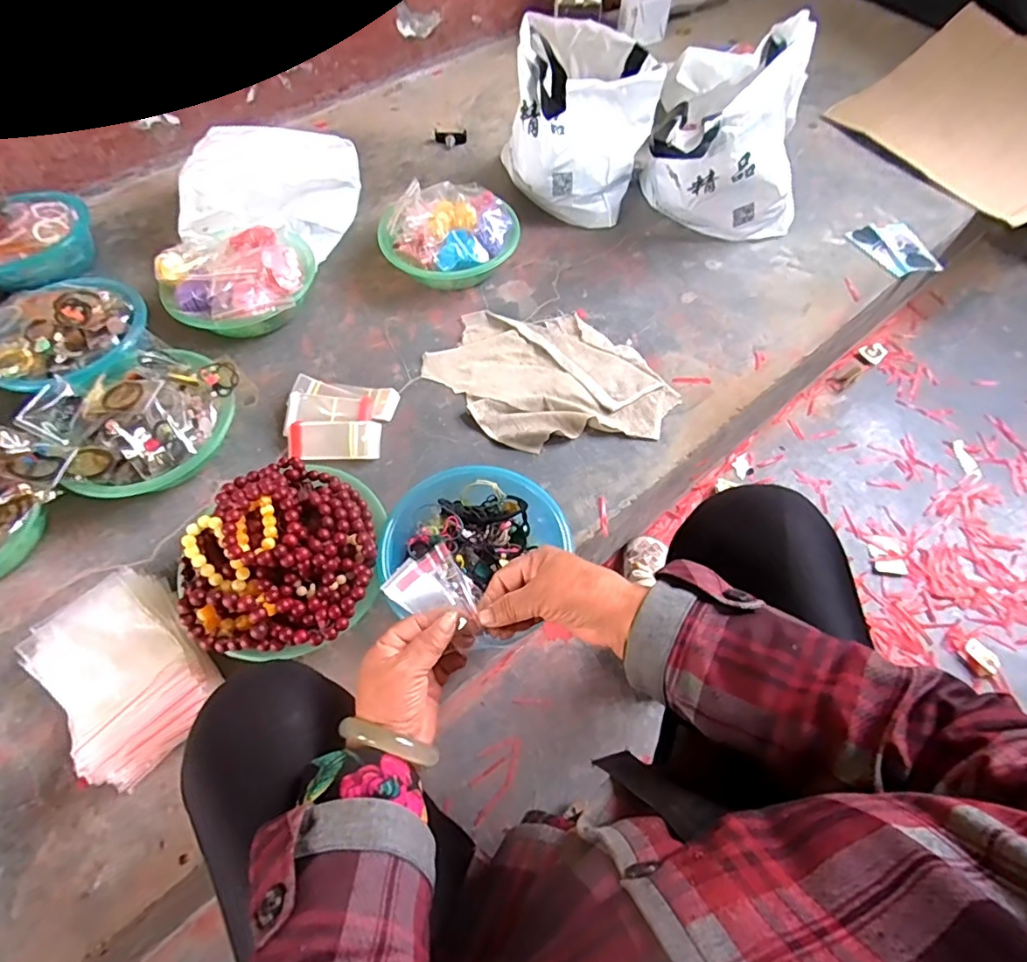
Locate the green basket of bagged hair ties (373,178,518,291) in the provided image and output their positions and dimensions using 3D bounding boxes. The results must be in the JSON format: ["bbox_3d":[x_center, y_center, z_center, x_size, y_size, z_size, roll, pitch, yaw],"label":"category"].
[{"bbox_3d":[-0.114,-0.434,0.959,0.238,0.112,0.216,-7,60,-5],"label":"green basket of bagged hair ties"}]

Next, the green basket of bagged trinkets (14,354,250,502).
[{"bbox_3d":[-0.511,-0.075,0.752,0.244,0.101,0.228,0,60,0],"label":"green basket of bagged trinkets"}]

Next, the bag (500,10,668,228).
[{"bbox_3d":[0.123,-0.697,1.034,0.255,0.251,0.297,22,62,11],"label":"bag"}]

